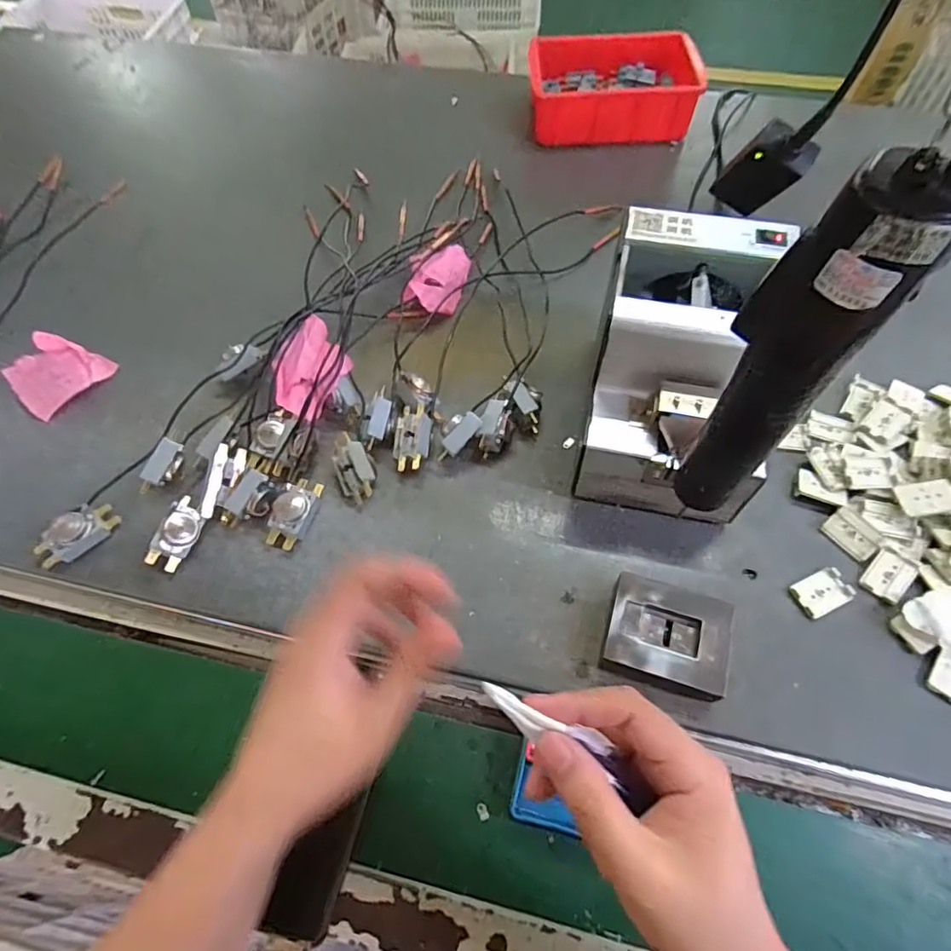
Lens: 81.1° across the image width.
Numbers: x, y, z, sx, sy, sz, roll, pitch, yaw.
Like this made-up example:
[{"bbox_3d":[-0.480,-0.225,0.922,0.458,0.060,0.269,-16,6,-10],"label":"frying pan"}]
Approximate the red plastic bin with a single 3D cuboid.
[{"bbox_3d":[0.173,-0.479,0.690,0.212,0.059,0.137,-4,62,-1],"label":"red plastic bin"}]

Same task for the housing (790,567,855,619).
[{"bbox_3d":[0.258,0.087,0.413,0.042,0.004,0.027,-23,64,-11],"label":"housing"}]

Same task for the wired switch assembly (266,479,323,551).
[{"bbox_3d":[-0.146,0.029,0.447,0.027,0.023,0.059,17,64,10],"label":"wired switch assembly"}]

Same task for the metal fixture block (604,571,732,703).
[{"bbox_3d":[0.134,0.115,0.395,0.080,0.031,0.068,18,64,11],"label":"metal fixture block"}]

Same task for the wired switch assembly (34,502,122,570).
[{"bbox_3d":[-0.315,0.047,0.439,0.028,0.024,0.058,37,69,19],"label":"wired switch assembly"}]

